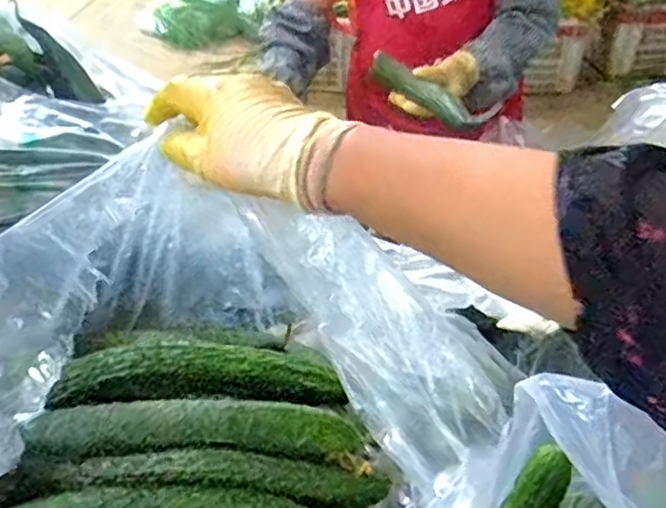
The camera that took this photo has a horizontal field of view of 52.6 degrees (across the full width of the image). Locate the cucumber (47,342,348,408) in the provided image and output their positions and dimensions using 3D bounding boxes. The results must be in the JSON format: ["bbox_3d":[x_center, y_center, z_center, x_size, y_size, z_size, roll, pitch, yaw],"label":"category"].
[{"bbox_3d":[-0.103,0.096,0.534,0.218,0.047,0.032,-2,38,-3],"label":"cucumber"}]

